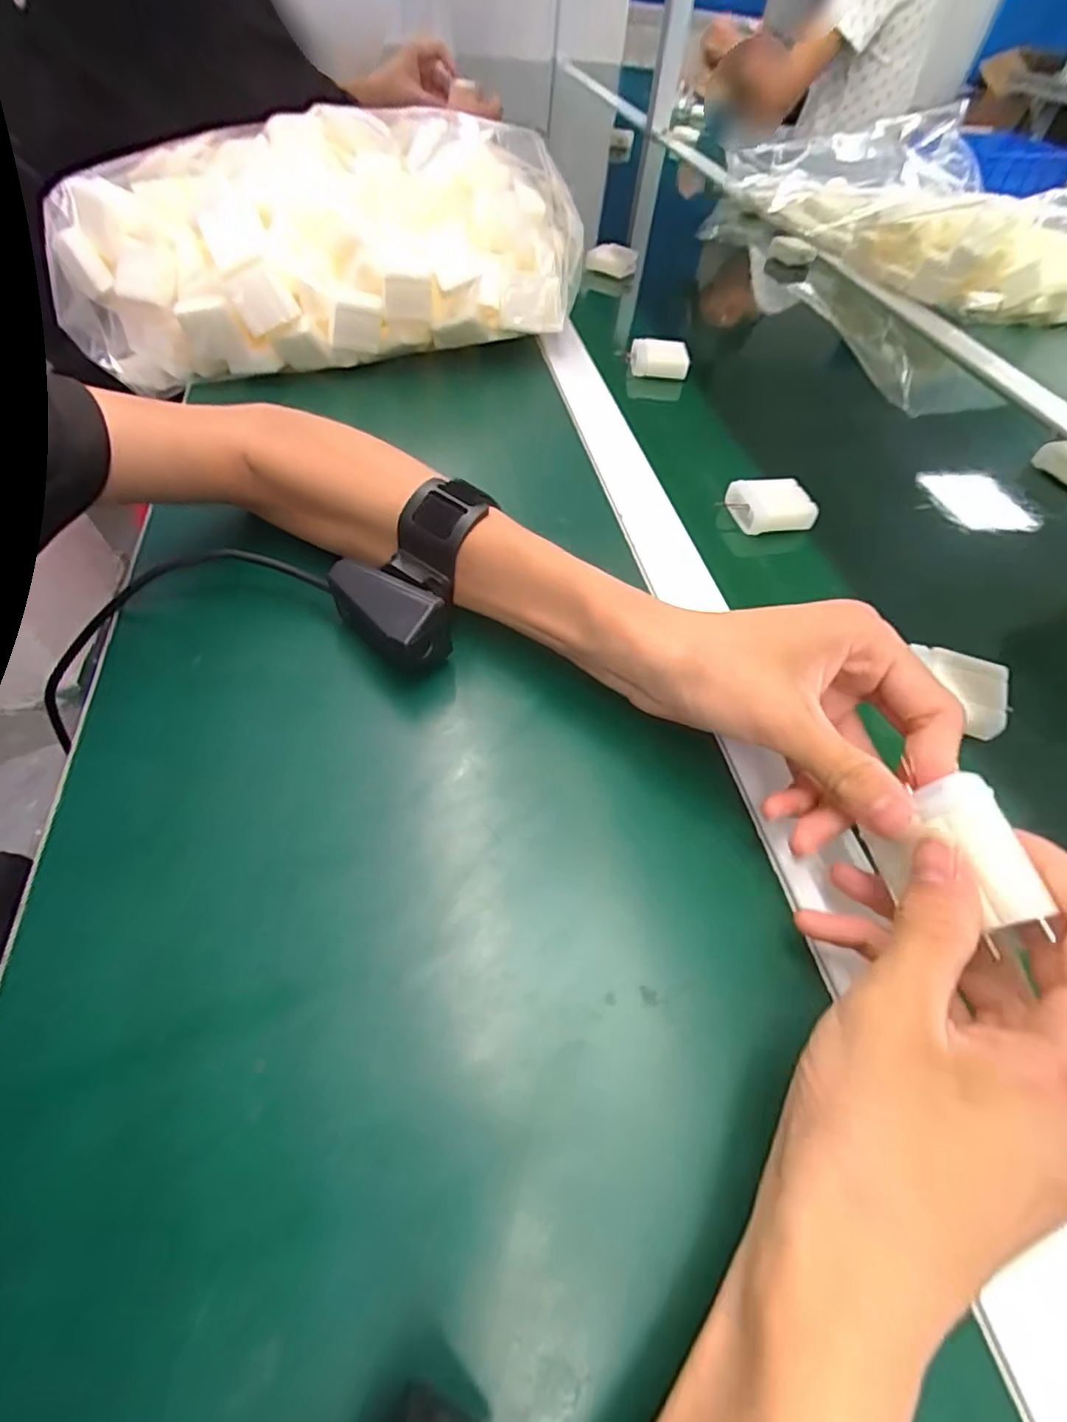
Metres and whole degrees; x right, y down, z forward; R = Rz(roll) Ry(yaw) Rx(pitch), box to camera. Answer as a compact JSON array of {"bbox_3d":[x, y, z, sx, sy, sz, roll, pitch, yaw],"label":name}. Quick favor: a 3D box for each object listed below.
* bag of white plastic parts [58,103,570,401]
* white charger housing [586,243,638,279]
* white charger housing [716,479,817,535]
[{"bbox_3d":[-0.167,-0.365,0.462,0.409,0.139,0.146,-12,56,-13],"label":"bag of white plastic parts"},{"bbox_3d":[0.091,-0.524,0.664,0.056,0.024,0.024,11,54,4],"label":"white charger housing"},{"bbox_3d":[0.161,-0.141,0.394,0.054,0.018,0.039,-7,55,-10],"label":"white charger housing"}]

